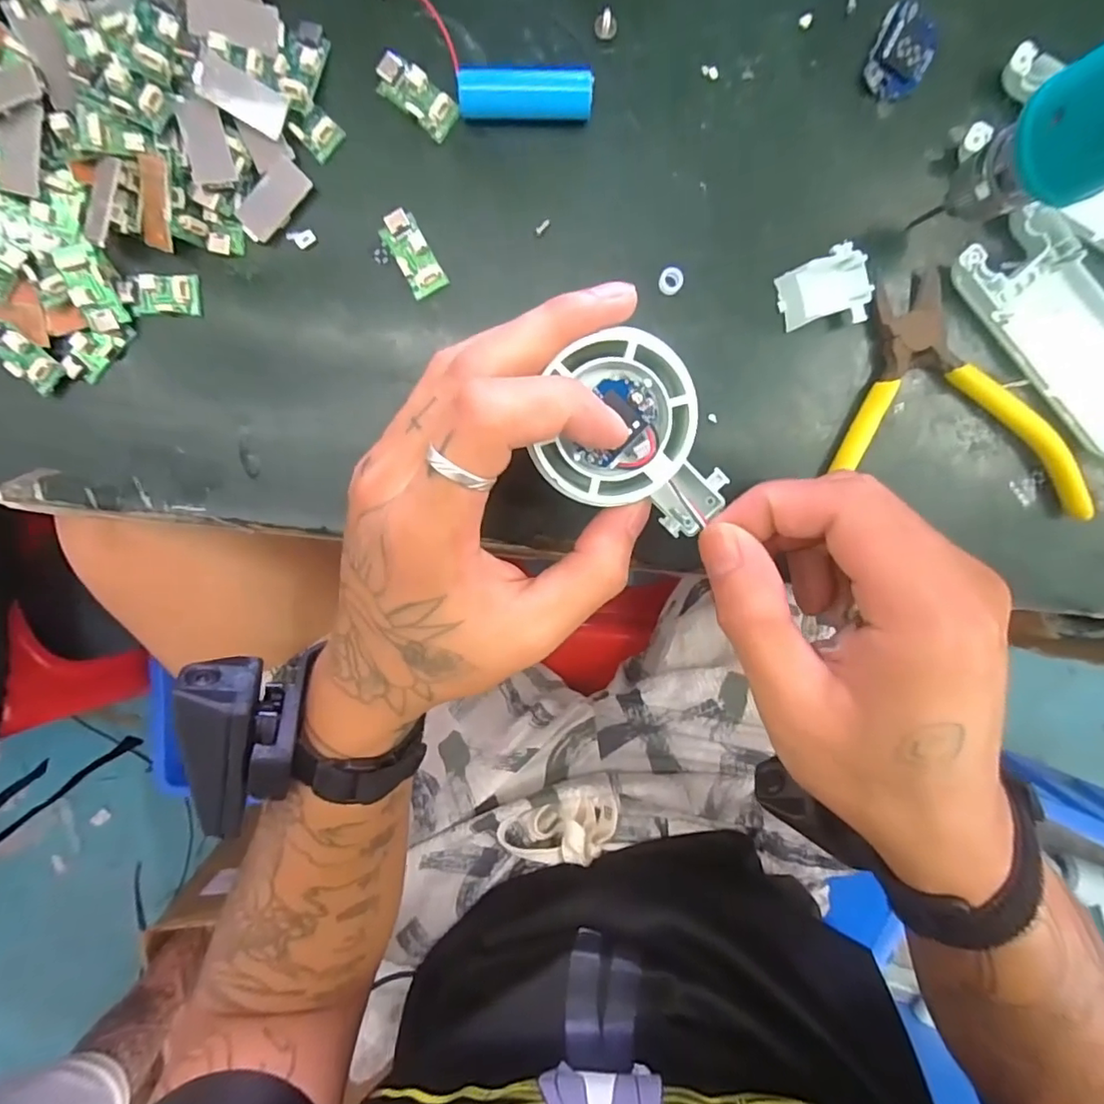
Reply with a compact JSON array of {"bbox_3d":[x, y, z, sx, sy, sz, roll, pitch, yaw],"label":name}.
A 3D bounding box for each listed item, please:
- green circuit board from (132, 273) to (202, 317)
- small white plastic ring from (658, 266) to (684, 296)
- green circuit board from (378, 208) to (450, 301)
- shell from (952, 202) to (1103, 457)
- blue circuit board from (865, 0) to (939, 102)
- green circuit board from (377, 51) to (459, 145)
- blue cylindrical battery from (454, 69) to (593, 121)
[{"bbox_3d":[-0.153,-0.102,0.224,0.027,0.005,0.014,0,99,0],"label":"green circuit board"},{"bbox_3d":[0.047,-0.108,0.225,0.010,0.004,0.010,0,99,0],"label":"small white plastic ring"},{"bbox_3d":[-0.055,-0.118,0.224,0.015,0.005,0.032,-28,98,4],"label":"green circuit board"},{"bbox_3d":[0.207,-0.082,0.223,0.041,0.012,0.111,-43,97,6],"label":"shell"},{"bbox_3d":[0.132,-0.186,0.211,0.023,0.005,0.029,19,99,-3],"label":"blue circuit board"},{"bbox_3d":[-0.051,-0.173,0.214,0.031,0.005,0.015,37,97,-6],"label":"green circuit board"},{"bbox_3d":[-0.010,-0.169,0.211,0.048,0.014,0.015,-1,99,0],"label":"blue cylindrical battery"}]

